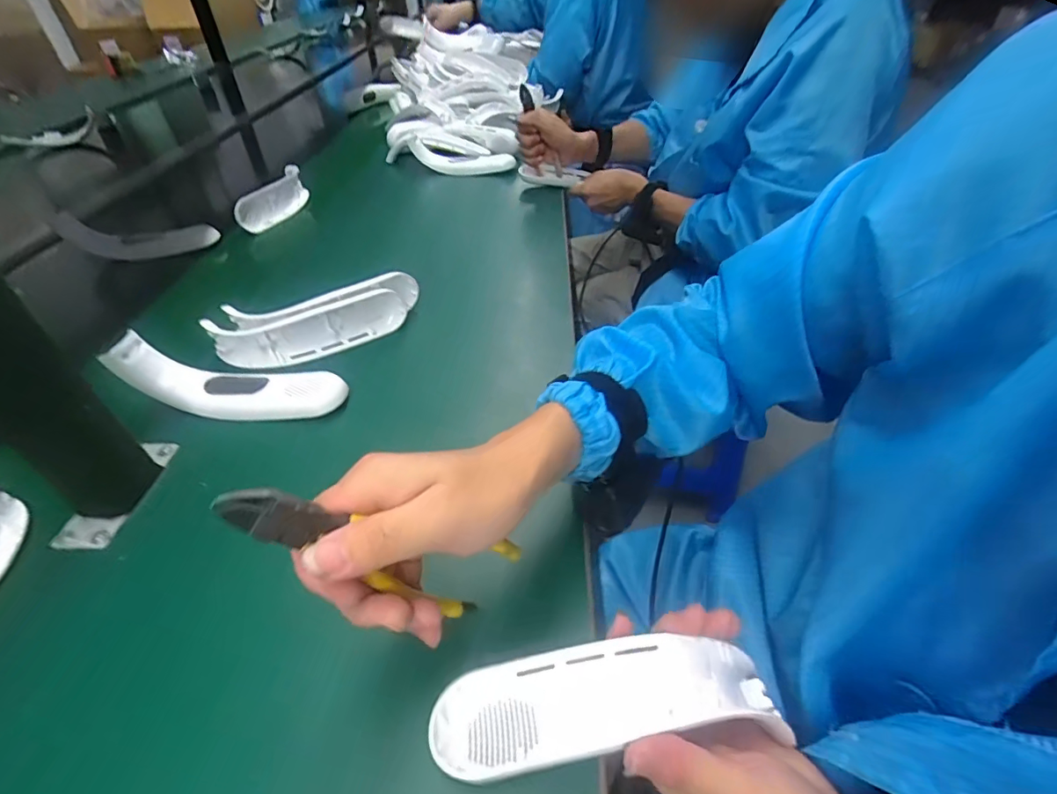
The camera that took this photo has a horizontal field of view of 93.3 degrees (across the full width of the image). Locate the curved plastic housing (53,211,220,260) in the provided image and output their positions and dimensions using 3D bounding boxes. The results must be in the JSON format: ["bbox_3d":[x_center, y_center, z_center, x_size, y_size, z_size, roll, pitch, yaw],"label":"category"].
[{"bbox_3d":[-0.554,-0.240,0.722,0.183,0.069,0.036,-14,44,-13],"label":"curved plastic housing"}]

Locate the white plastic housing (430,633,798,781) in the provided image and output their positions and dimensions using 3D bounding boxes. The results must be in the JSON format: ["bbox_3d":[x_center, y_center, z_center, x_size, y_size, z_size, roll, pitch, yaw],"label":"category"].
[{"bbox_3d":[0.046,0.170,0.278,0.186,0.035,0.050,-6,43,-7],"label":"white plastic housing"}]

